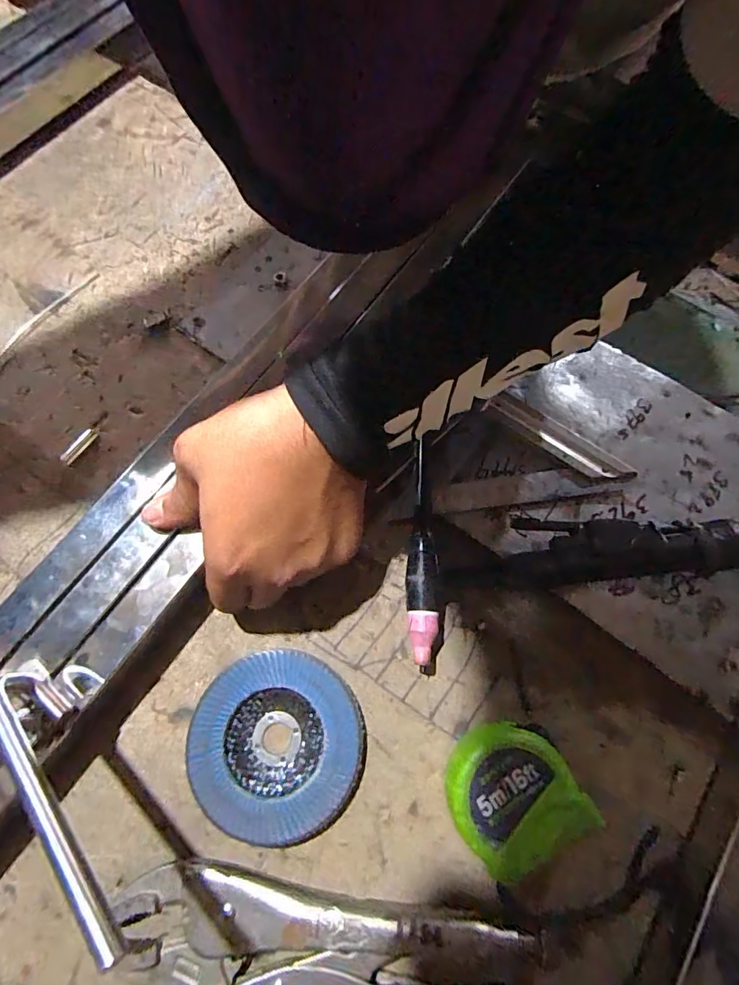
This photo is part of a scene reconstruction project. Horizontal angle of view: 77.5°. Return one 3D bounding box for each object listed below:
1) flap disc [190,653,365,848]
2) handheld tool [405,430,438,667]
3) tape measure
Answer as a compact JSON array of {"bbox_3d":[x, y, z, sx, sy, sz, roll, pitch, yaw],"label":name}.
[{"bbox_3d":[-0.052,0.143,0.263,0.093,0.010,0.097,0,71,-1],"label":"flap disc"},{"bbox_3d":[0.033,0.035,0.297,0.019,0.021,0.138,3,71,0],"label":"handheld tool"},{"bbox_3d":[0.072,0.158,0.247,0.061,0.036,0.060,-29,74,-10],"label":"tape measure"}]

